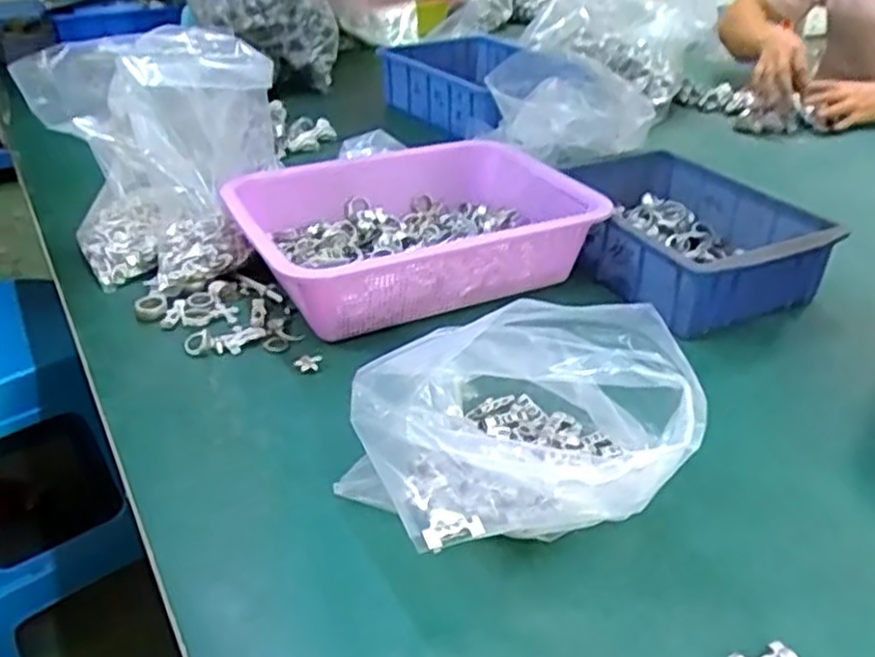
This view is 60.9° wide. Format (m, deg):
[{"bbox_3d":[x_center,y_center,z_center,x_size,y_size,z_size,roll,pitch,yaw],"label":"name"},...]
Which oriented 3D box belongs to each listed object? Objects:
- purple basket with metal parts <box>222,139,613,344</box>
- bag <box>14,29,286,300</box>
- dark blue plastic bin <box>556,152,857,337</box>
[{"bbox_3d":[-0.014,-0.094,0.690,0.313,0.077,0.219,-16,36,-22],"label":"purple basket with metal parts"},{"bbox_3d":[-0.253,-0.164,0.695,0.202,0.201,0.201,-11,34,-15],"label":"bag"},{"bbox_3d":[0.221,-0.093,0.705,0.174,0.066,0.245,-14,35,-20],"label":"dark blue plastic bin"}]

